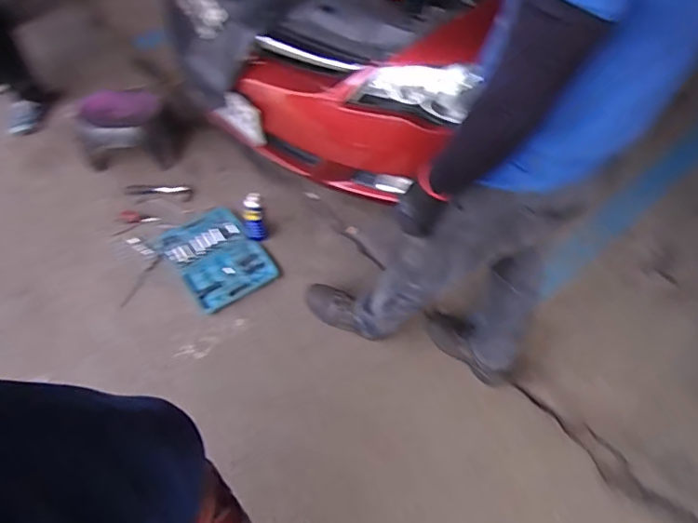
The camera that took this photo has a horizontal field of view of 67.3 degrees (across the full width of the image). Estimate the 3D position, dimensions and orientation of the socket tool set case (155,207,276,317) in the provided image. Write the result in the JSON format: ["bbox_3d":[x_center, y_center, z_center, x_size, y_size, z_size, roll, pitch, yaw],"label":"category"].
[{"bbox_3d":[-0.469,-0.023,1.860,0.291,0.043,0.413,-32,60,-24],"label":"socket tool set case"}]

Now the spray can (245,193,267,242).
[{"bbox_3d":[-0.334,-0.156,1.851,0.066,0.172,0.064,1,52,-1],"label":"spray can"}]

